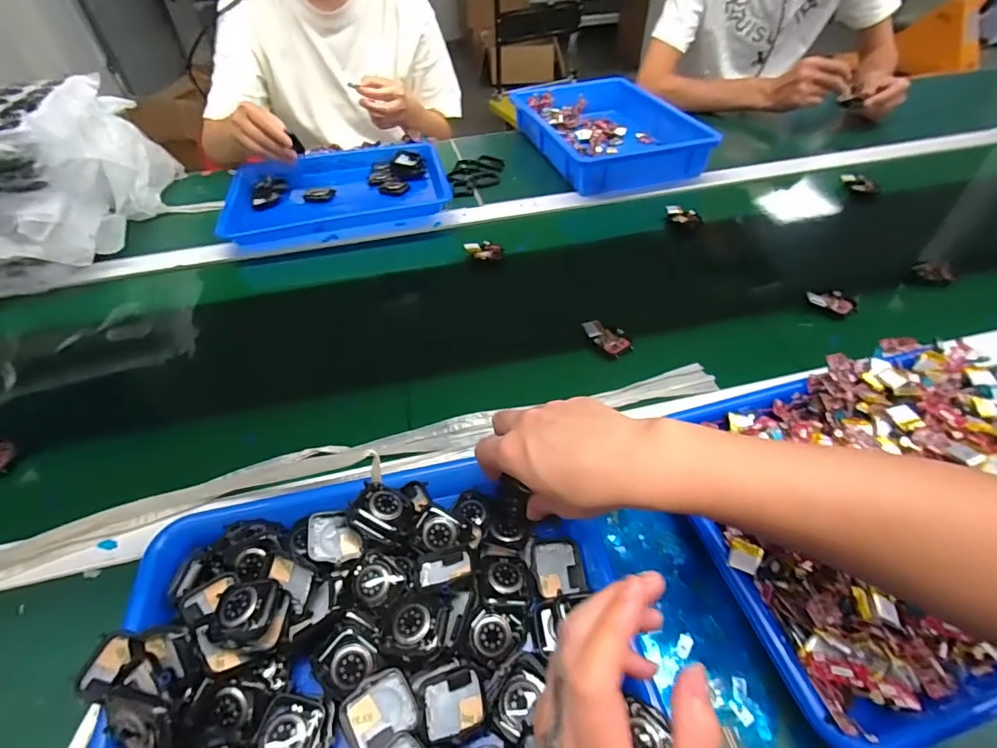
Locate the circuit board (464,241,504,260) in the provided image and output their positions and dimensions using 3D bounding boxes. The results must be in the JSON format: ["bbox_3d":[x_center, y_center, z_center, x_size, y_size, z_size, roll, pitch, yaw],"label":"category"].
[{"bbox_3d":[-0.020,-0.173,0.675,0.050,0.017,0.031,-10,48,-7],"label":"circuit board"}]

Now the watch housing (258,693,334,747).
[{"bbox_3d":[-0.123,0.216,0.291,0.039,0.015,0.040,-1,48,1],"label":"watch housing"}]

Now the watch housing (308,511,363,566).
[{"bbox_3d":[-0.123,0.123,0.368,0.038,0.013,0.037,7,60,-25],"label":"watch housing"}]

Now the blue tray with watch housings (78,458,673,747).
[{"bbox_3d":[-0.080,0.176,0.318,0.327,0.044,0.251,-11,48,-7],"label":"blue tray with watch housings"}]

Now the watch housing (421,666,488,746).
[{"bbox_3d":[-0.028,0.203,0.301,0.038,0.014,0.037,-12,48,-9],"label":"watch housing"}]

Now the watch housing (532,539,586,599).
[{"bbox_3d":[0.044,0.144,0.362,0.036,0.011,0.039,-6,63,-12],"label":"watch housing"}]

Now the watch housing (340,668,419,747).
[{"bbox_3d":[-0.072,0.206,0.297,0.039,0.012,0.037,-25,52,-19],"label":"watch housing"}]

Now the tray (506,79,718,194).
[{"bbox_3d":[0.191,-0.446,0.889,0.243,0.057,0.347,-14,49,-10],"label":"tray"}]

